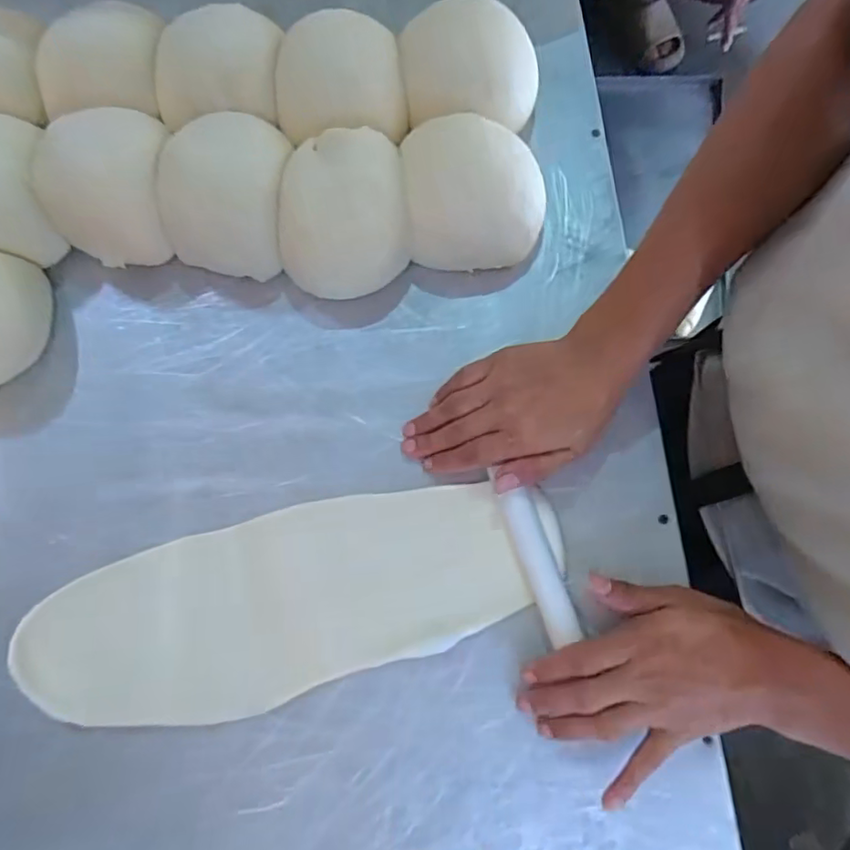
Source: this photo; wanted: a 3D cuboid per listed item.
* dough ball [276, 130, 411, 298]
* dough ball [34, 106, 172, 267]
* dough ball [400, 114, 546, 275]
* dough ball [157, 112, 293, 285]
[{"bbox_3d":[-0.062,-0.160,0.447,0.098,0.058,0.106,0,76,2],"label":"dough ball"},{"bbox_3d":[-0.246,-0.181,0.452,0.087,0.068,0.092,0,76,2],"label":"dough ball"},{"bbox_3d":[0.038,-0.179,0.452,0.103,0.050,0.102,-6,76,0],"label":"dough ball"},{"bbox_3d":[-0.158,-0.179,0.456,0.096,0.056,0.105,0,76,2],"label":"dough ball"}]

